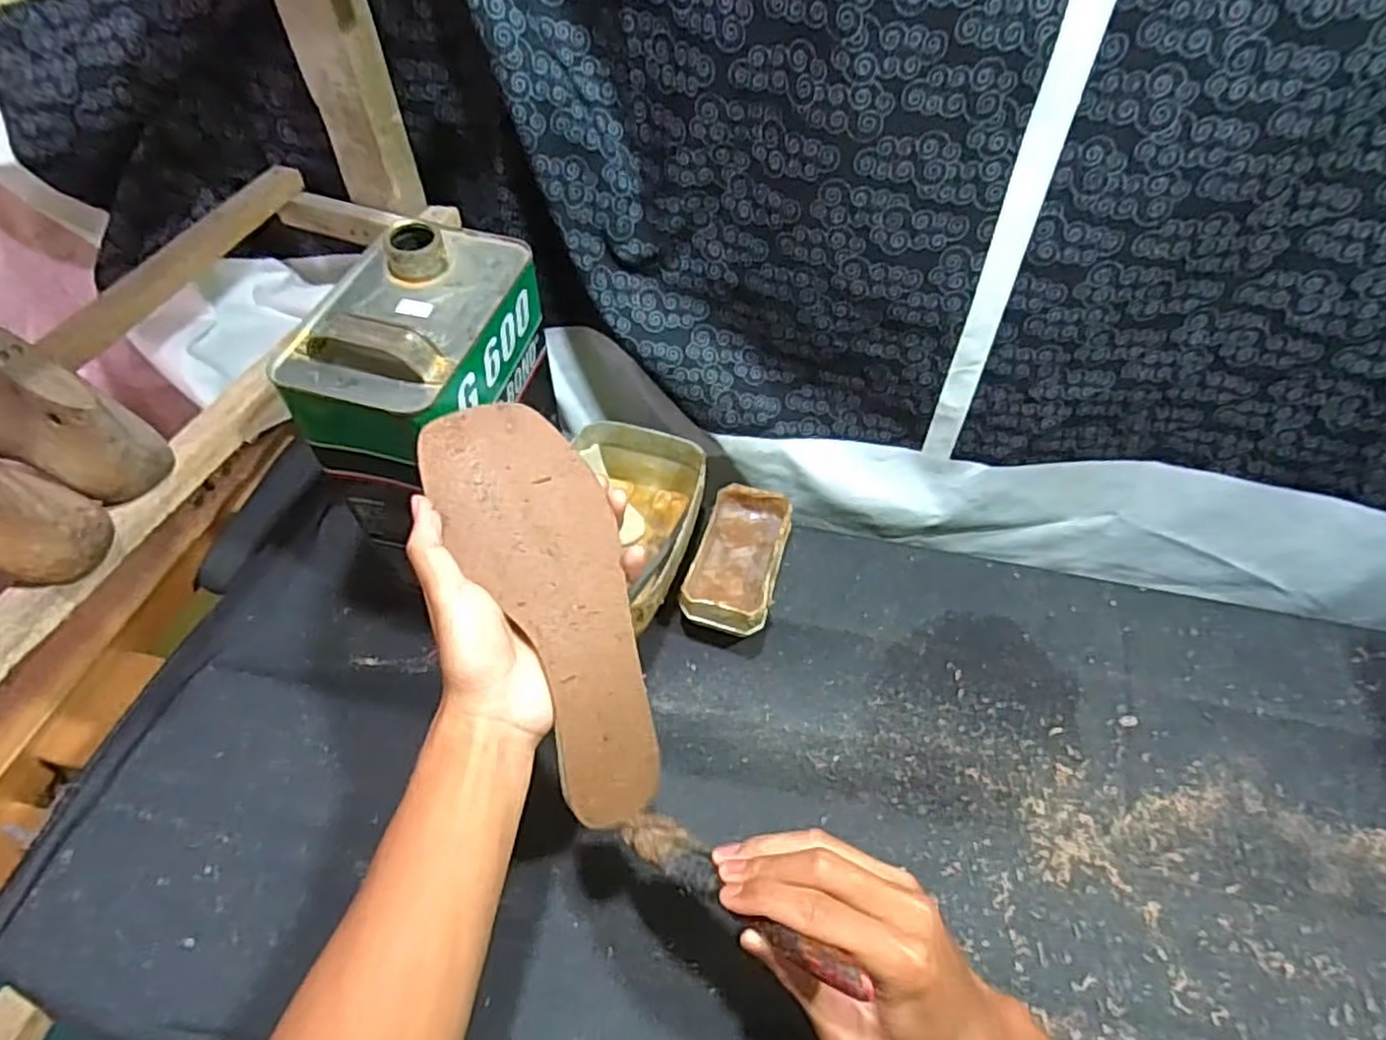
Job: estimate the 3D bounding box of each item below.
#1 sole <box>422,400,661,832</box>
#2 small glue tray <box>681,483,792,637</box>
[{"bbox_3d":[-0.071,0.047,0.392,0.078,0.031,0.235,-21,88,-16],"label":"sole"},{"bbox_3d":[0.037,0.032,0.607,0.071,0.034,0.130,12,49,10],"label":"small glue tray"}]

